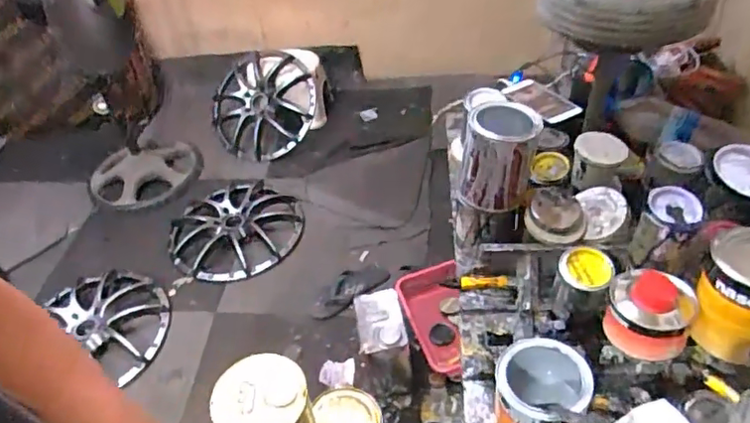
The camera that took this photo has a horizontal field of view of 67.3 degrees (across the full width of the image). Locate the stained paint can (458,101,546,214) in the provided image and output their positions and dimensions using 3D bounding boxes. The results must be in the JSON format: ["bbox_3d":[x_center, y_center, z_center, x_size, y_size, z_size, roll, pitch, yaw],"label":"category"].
[{"bbox_3d":[0.191,-0.081,0.877,0.109,0.144,0.113,14,47,21],"label":"stained paint can"}]

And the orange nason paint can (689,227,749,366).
[{"bbox_3d":[0.452,0.099,0.677,0.109,0.126,0.115,-3,43,3],"label":"orange nason paint can"}]

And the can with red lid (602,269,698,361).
[{"bbox_3d":[0.358,0.129,0.739,0.101,0.061,0.106,16,48,22],"label":"can with red lid"}]

